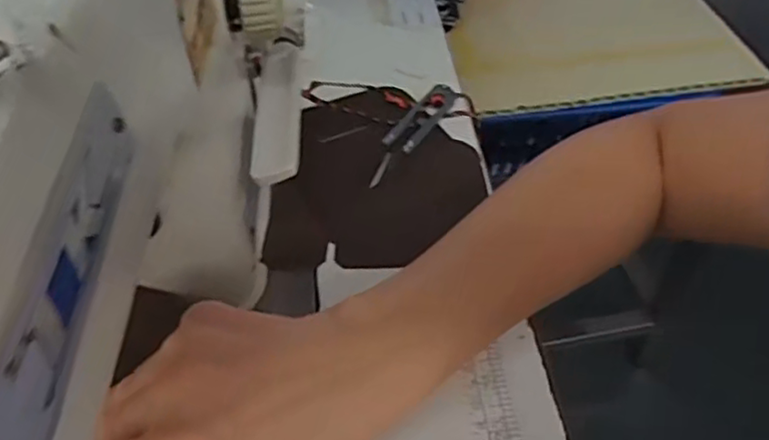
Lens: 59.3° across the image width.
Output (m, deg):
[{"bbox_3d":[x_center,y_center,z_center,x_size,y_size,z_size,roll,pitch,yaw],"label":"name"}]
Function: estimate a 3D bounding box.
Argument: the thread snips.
[{"bbox_3d":[0.018,-0.063,0.460,0.022,0.008,0.105,24,52,22],"label":"thread snips"}]

